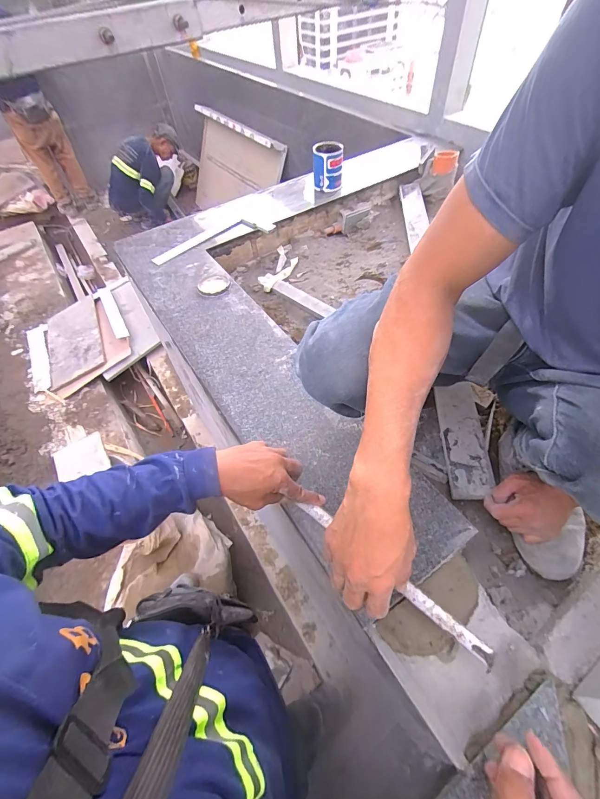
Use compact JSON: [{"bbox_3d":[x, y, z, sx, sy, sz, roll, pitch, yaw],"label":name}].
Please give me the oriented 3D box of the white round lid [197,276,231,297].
[{"bbox_3d":[-0.230,-0.306,0.953,0.085,0.006,0.090,-2,54,3],"label":"white round lid"}]

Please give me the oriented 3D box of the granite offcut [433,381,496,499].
[{"bbox_3d":[0.329,0.072,0.720,0.077,0.025,0.265,2,54,6],"label":"granite offcut"}]

